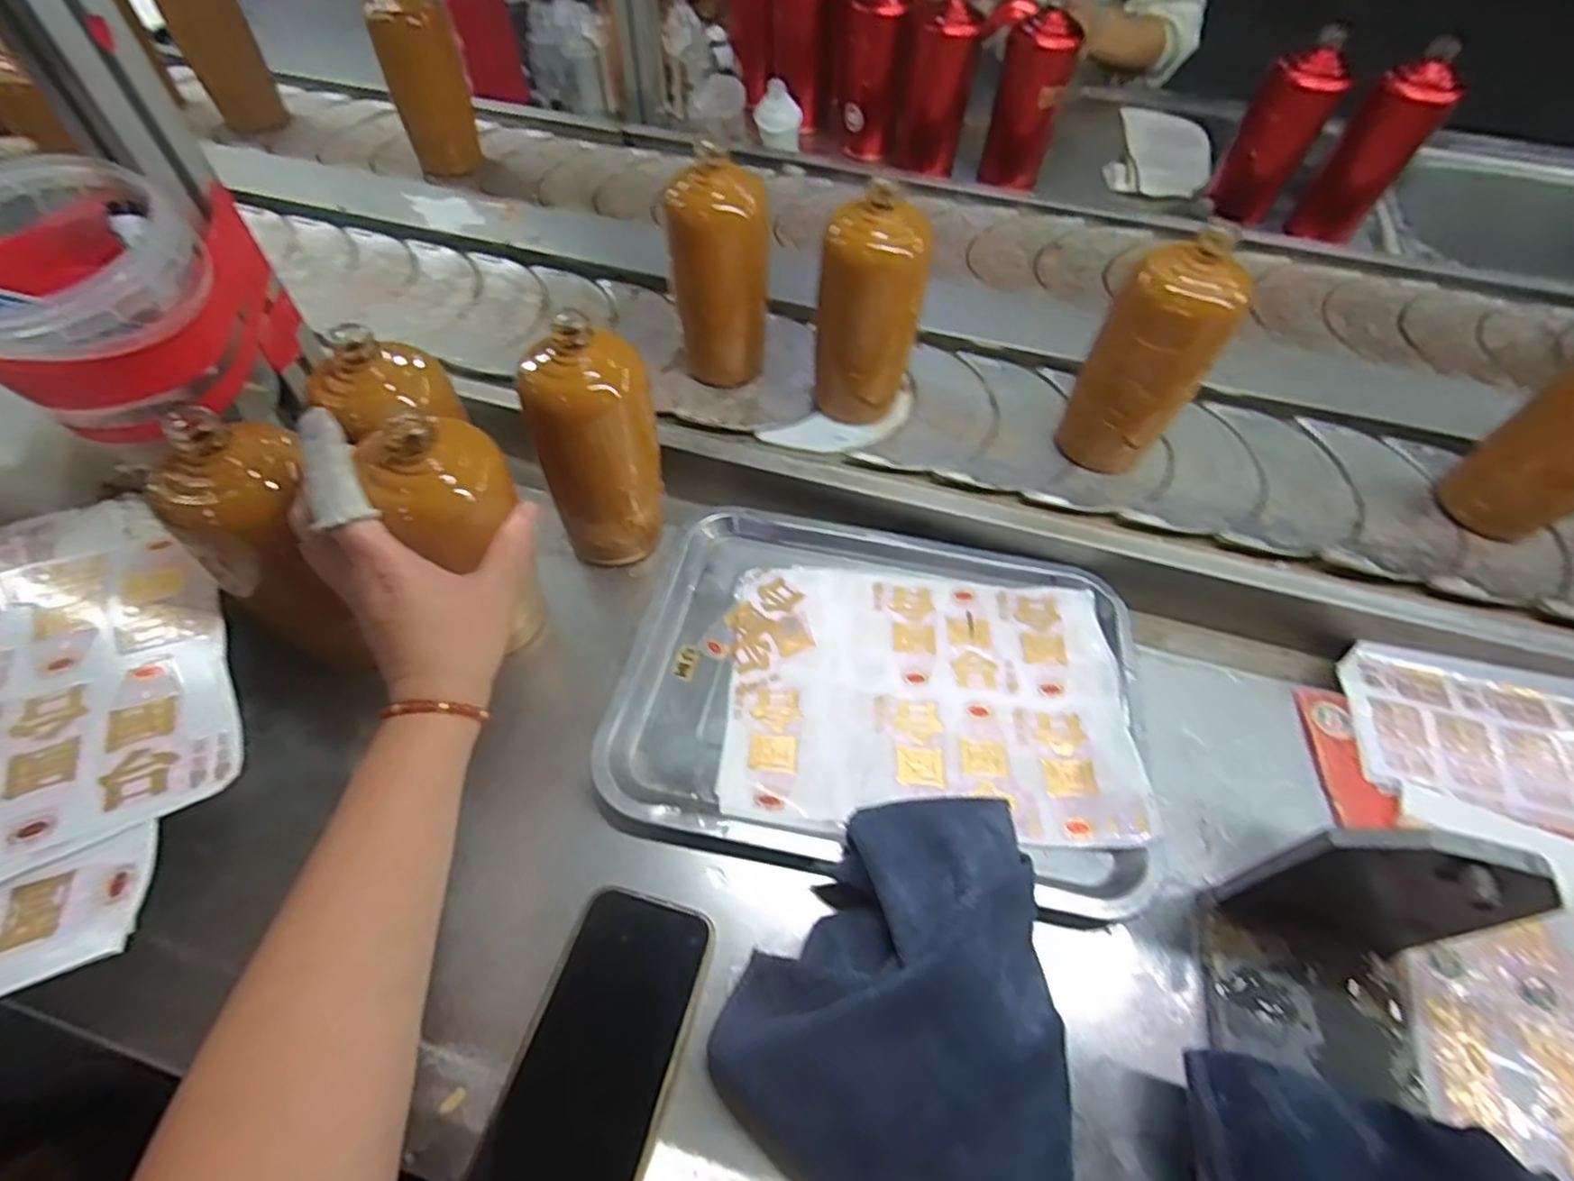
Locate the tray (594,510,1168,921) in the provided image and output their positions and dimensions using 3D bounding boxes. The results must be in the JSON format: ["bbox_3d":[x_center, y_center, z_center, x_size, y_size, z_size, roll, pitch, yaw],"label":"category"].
[{"bbox_3d":[0.072,0.056,0.472,0.343,0.033,0.260,9,55,4],"label":"tray"}]

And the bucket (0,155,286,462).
[{"bbox_3d":[-0.394,-0.157,0.405,0.129,0.123,0.131,1,55,-2],"label":"bucket"}]

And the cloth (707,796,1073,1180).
[{"bbox_3d":[0.072,0.204,0.338,0.167,0.057,0.193,33,60,19],"label":"cloth"}]

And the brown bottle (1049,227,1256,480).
[{"bbox_3d":[0.271,-0.169,0.515,0.062,0.177,0.066,-22,59,-17],"label":"brown bottle"}]

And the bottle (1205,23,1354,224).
[{"bbox_3d":[0.530,-0.495,0.737,0.074,0.176,0.061,29,59,17],"label":"bottle"}]

